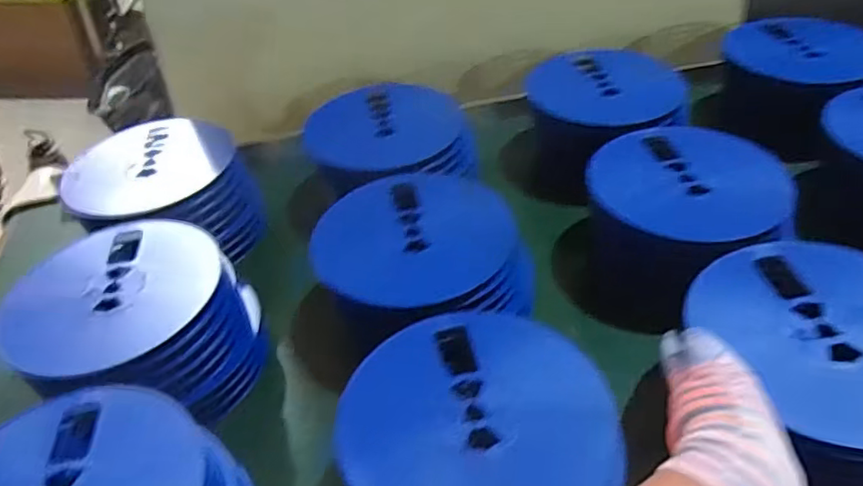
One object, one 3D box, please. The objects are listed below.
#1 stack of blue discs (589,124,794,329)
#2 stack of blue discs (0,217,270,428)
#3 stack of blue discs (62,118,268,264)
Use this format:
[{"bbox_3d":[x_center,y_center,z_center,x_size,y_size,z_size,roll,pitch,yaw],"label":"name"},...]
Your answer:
[{"bbox_3d":[0.226,-0.015,0.580,0.166,0.121,0.185,-22,44,-24],"label":"stack of blue discs"},{"bbox_3d":[-0.244,0.072,0.525,0.189,0.085,0.180,24,46,26],"label":"stack of blue discs"},{"bbox_3d":[-0.284,-0.048,0.664,0.178,0.088,0.170,19,44,22],"label":"stack of blue discs"}]

